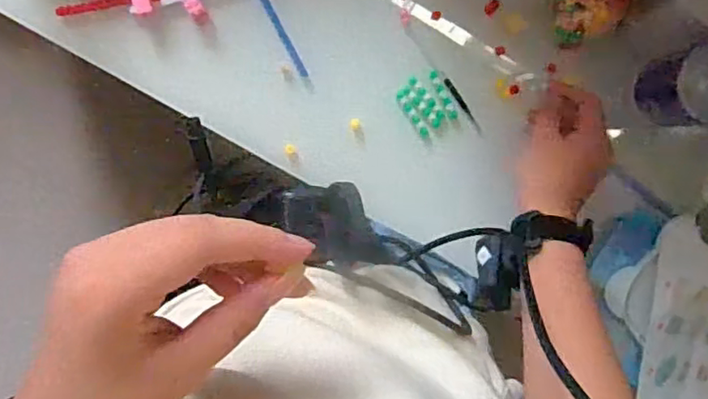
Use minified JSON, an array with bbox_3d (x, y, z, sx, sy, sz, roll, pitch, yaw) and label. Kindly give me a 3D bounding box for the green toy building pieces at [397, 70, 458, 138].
[{"bbox_3d":[0.069,-0.091,0.578,0.043,0.004,0.052,-30,93,0],"label":"green toy building pieces"}]

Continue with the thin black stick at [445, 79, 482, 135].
[{"bbox_3d":[0.103,-0.088,0.578,0.007,0.004,0.059,-31,93,0],"label":"thin black stick"}]

